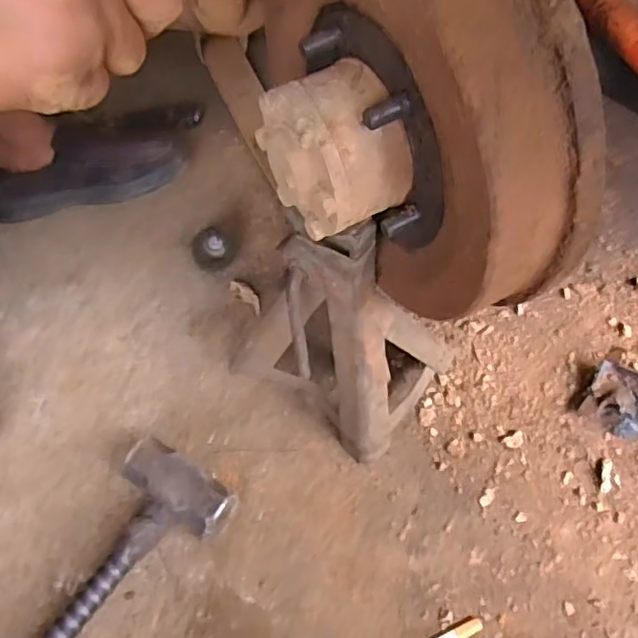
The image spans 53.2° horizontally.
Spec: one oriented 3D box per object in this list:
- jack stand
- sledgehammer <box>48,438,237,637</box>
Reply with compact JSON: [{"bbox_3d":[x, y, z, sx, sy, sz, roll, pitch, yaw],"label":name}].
[{"bbox_3d":[0.024,-0.013,0.598,0.182,0.250,0.146,32,64,20],"label":"jack stand"},{"bbox_3d":[-0.232,0.284,0.543,0.106,0.049,0.384,31,63,19],"label":"sledgehammer"}]

